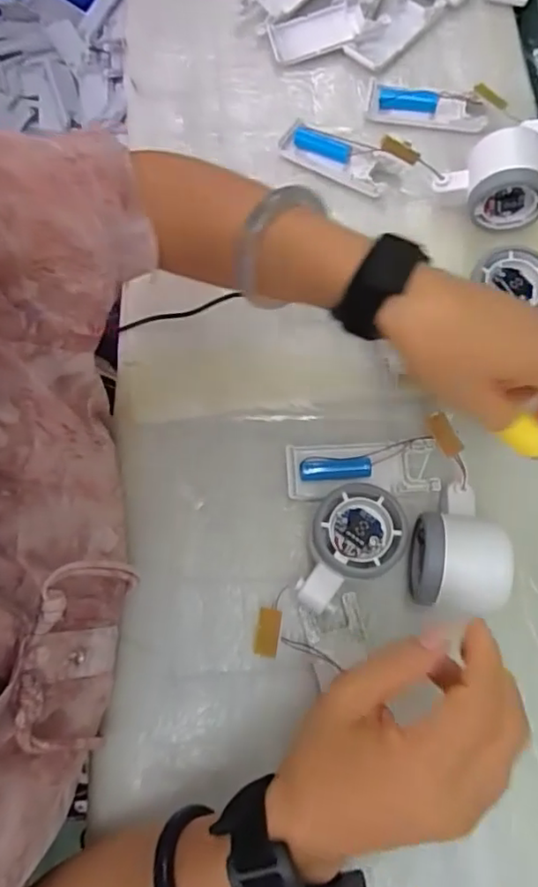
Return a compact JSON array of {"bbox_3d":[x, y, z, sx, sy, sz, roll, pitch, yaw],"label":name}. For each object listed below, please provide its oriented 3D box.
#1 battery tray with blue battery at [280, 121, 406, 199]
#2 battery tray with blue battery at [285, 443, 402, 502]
[{"bbox_3d":[0.057,-0.243,0.495,0.100,0.020,0.035,32,75,11],"label":"battery tray with blue battery"},{"bbox_3d":[0.053,0.018,0.415,0.080,0.010,0.039,-1,72,1],"label":"battery tray with blue battery"}]

